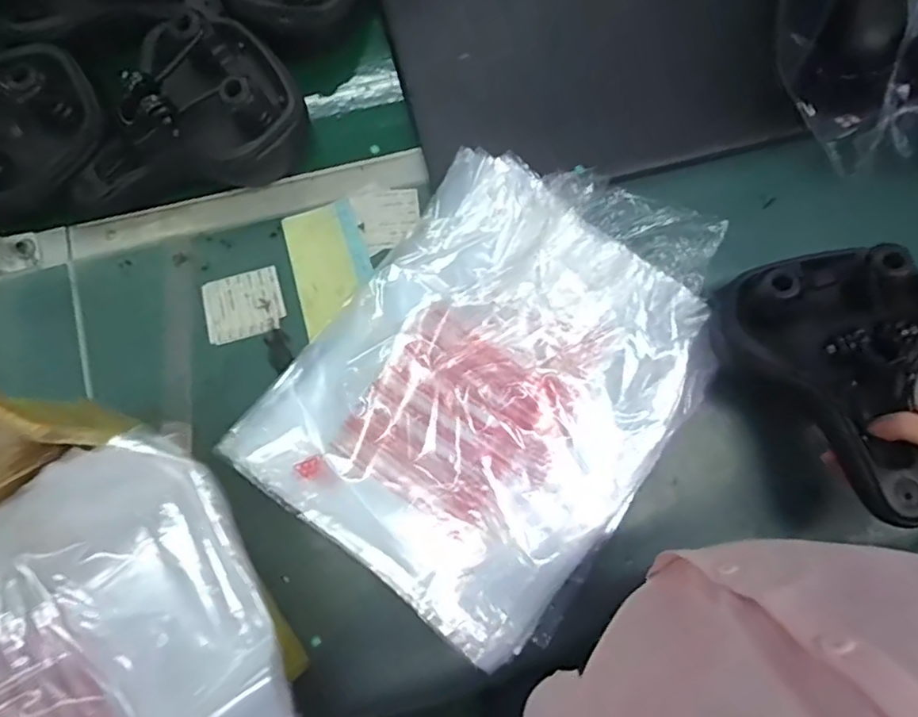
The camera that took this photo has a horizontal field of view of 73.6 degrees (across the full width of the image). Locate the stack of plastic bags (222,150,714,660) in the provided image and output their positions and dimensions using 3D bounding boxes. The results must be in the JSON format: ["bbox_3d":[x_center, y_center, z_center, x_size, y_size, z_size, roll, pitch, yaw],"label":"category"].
[{"bbox_3d":[0.045,0.011,0.596,0.331,0.050,0.446,37,80,7],"label":"stack of plastic bags"}]

